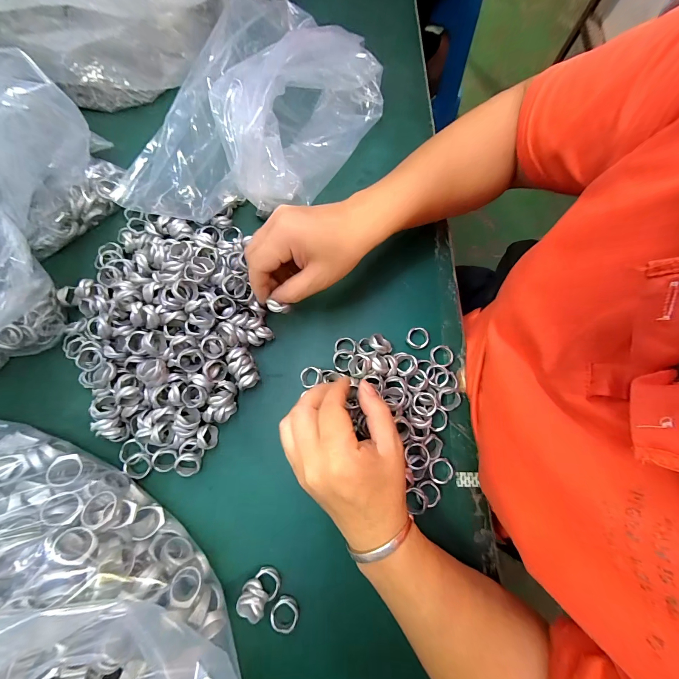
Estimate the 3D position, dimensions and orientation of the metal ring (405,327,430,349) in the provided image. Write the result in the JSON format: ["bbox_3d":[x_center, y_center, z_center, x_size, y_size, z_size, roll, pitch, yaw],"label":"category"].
[{"bbox_3d":[0.082,-0.002,0.312,0.023,0.009,0.022,0,76,-1],"label":"metal ring"}]

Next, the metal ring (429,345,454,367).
[{"bbox_3d":[0.103,0.016,0.304,0.023,0.010,0.023,0,76,-1],"label":"metal ring"}]

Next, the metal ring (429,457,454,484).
[{"bbox_3d":[0.094,0.121,0.277,0.021,0.005,0.022,0,80,2],"label":"metal ring"}]

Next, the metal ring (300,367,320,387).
[{"bbox_3d":[-0.029,0.037,0.297,0.021,0.004,0.020,-5,71,14],"label":"metal ring"}]

